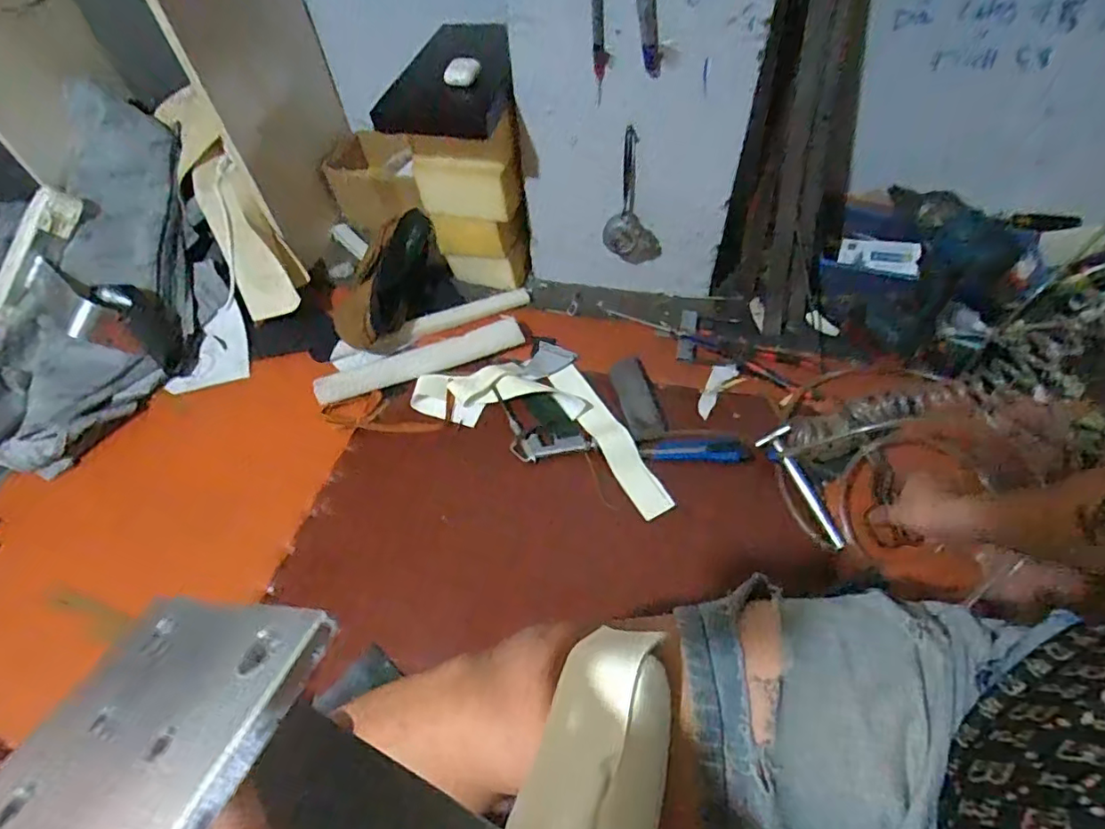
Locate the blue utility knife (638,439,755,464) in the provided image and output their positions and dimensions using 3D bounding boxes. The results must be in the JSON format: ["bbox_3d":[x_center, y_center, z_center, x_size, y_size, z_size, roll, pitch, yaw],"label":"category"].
[{"bbox_3d":[0.202,0.048,0.798,0.149,0.010,0.036,2,53,5],"label":"blue utility knife"}]

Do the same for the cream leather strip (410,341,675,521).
[{"bbox_3d":[0.010,-0.015,0.868,0.421,0.033,0.209,21,57,18],"label":"cream leather strip"}]

